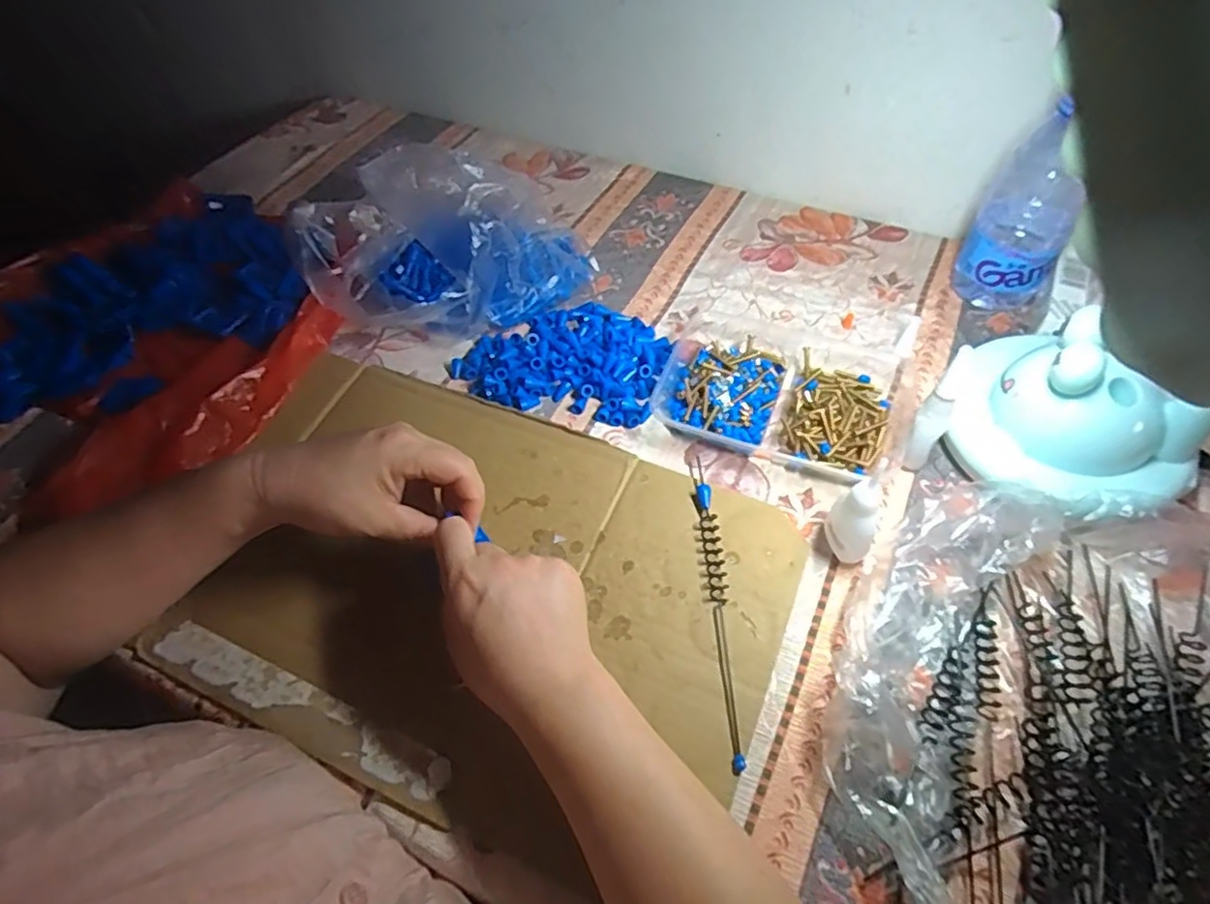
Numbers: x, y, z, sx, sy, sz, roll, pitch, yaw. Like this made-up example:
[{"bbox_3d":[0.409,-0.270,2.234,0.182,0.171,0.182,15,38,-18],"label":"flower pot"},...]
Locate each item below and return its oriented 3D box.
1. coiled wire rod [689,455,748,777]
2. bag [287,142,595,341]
[{"bbox_3d":[0.069,0.085,0.395,0.014,0.008,0.193,-4,55,2],"label":"coiled wire rod"},{"bbox_3d":[-0.120,-0.163,0.515,0.216,0.112,0.118,-31,58,-16],"label":"bag"}]

